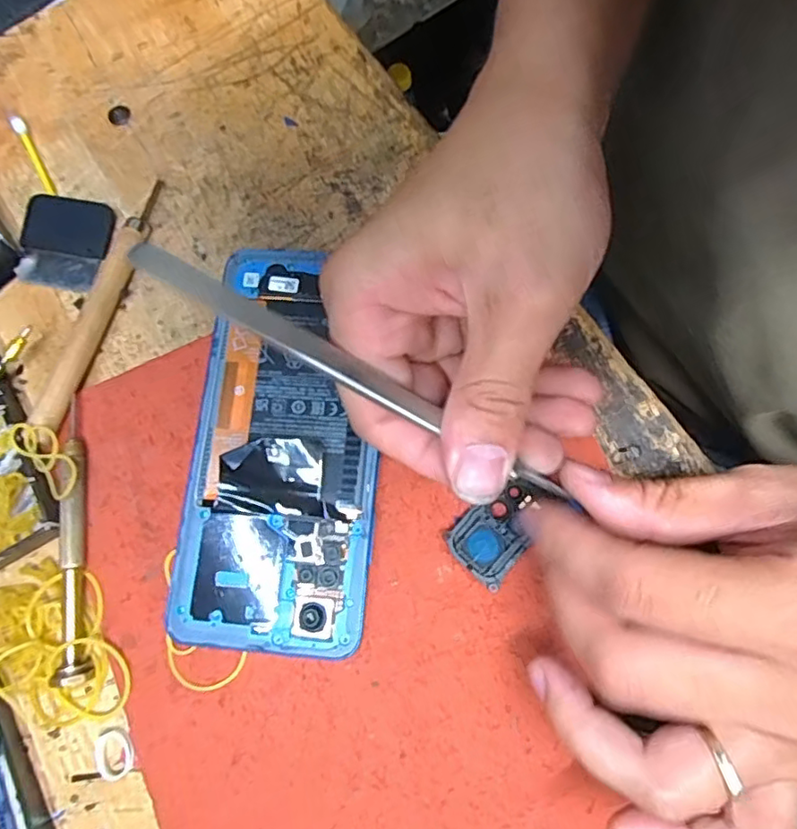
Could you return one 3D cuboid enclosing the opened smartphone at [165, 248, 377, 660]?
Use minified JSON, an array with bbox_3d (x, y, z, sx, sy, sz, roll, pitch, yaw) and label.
[{"bbox_3d":[-0.048,0.010,0.234,0.075,0.014,0.155,2,76,4],"label":"opened smartphone"}]

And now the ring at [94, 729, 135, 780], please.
[{"bbox_3d":[-0.103,0.123,0.217,0.015,0.004,0.015,-1,76,3],"label":"ring"}]

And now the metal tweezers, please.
[{"bbox_3d":[-0.010,-0.010,0.177,0.143,0.004,0.009,30,76,-13],"label":"metal tweezers"}]

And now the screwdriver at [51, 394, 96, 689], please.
[{"bbox_3d":[-0.125,0.046,0.230,0.012,0.010,0.107,-10,75,1],"label":"screwdriver"}]

